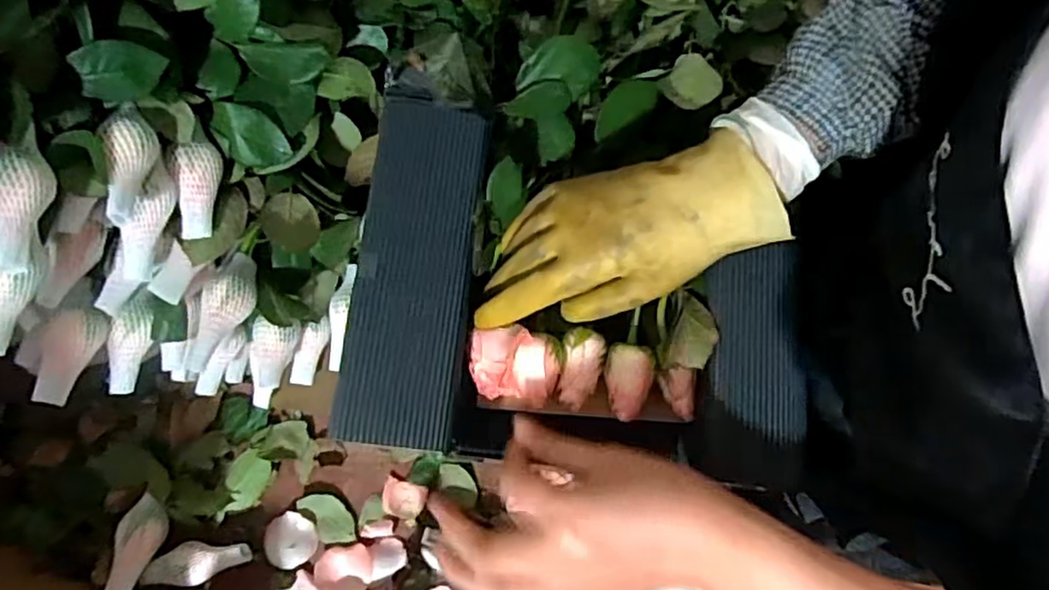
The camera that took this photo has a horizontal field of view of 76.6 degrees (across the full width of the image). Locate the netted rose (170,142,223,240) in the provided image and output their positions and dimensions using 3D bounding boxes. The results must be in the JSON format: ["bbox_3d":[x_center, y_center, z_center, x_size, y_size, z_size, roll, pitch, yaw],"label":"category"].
[{"bbox_3d":[-0.212,-0.067,0.428,0.021,0.023,0.060,4,97,0],"label":"netted rose"}]

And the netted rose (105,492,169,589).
[{"bbox_3d":[-0.306,0.197,0.524,0.035,0.025,0.075,21,78,4],"label":"netted rose"}]

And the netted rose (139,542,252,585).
[{"bbox_3d":[-0.256,0.209,0.519,0.081,0.027,0.029,-4,77,-2],"label":"netted rose"}]

